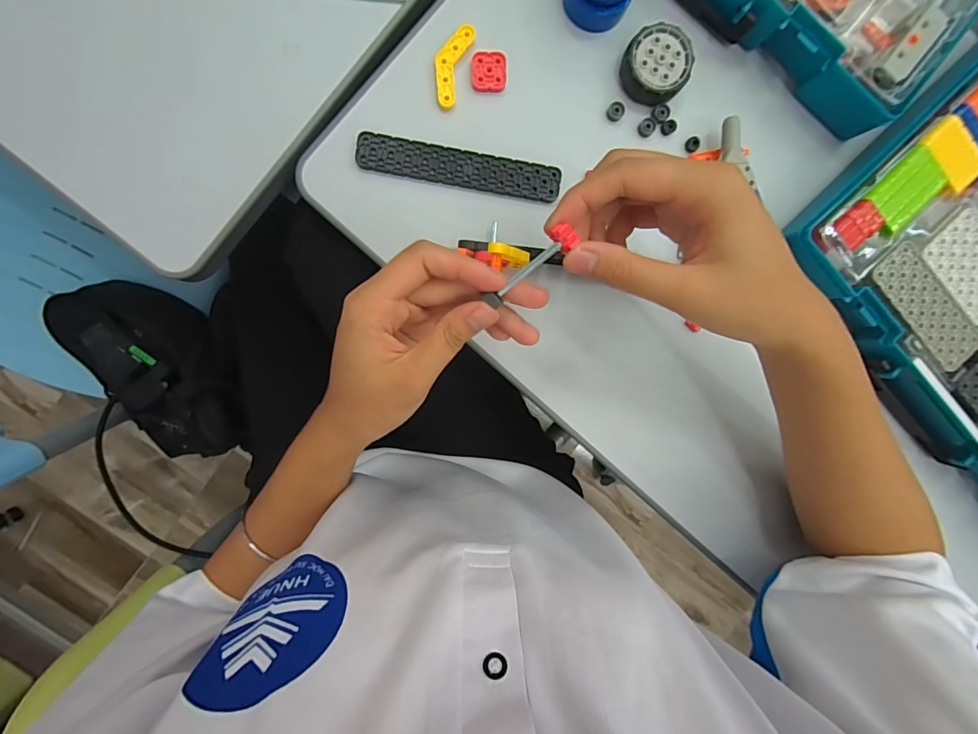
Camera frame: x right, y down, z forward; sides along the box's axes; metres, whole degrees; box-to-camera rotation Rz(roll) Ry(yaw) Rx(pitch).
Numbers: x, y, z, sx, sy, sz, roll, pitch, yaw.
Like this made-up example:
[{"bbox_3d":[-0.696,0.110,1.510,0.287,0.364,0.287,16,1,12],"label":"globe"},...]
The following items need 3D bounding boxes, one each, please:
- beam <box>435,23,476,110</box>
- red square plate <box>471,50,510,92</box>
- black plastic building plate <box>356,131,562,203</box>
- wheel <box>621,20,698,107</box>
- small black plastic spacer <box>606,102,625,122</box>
[{"bbox_3d":[-0.028,-0.220,0.311,0.021,0.004,0.058,18,94,-6],"label":"beam"},{"bbox_3d":[0.000,-0.217,0.313,0.026,0.006,0.026,3,95,-4],"label":"red square plate"},{"bbox_3d":[-0.021,-0.147,0.317,0.148,0.004,0.026,8,95,-5],"label":"black plastic building plate"},{"bbox_3d":[0.123,-0.221,0.315,0.048,0.017,0.052,0,95,-4],"label":"wheel"},{"bbox_3d":[0.096,-0.193,0.322,0.012,0.005,0.013,30,93,-6],"label":"small black plastic spacer"}]

